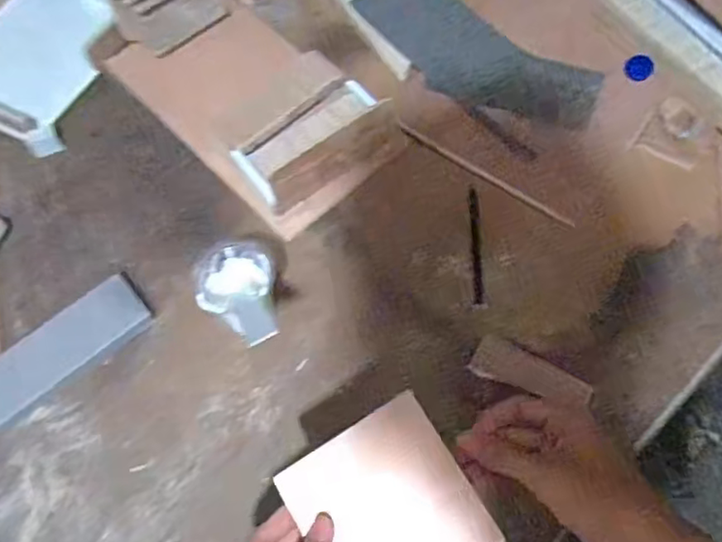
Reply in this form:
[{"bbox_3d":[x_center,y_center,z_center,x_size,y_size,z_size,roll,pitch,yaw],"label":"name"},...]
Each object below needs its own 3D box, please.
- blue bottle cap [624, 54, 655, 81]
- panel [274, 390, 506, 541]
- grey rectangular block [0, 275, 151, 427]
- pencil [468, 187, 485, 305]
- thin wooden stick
[{"bbox_3d":[0.327,-0.239,0.707,0.031,0.011,0.031,-1,66,2],"label":"blue bottle cap"},{"bbox_3d":[0.019,0.158,0.400,0.108,0.007,0.114,-32,75,-6],"label":"panel"},{"bbox_3d":[-0.292,0.073,0.587,0.168,0.015,0.063,-40,70,-15],"label":"grey rectangular block"},{"bbox_3d":[0.120,-0.028,0.632,0.010,0.005,0.131,0,66,2],"label":"pencil"},{"bbox_3d":[0.134,-0.106,0.658,0.214,0.007,0.011,34,71,16],"label":"thin wooden stick"}]

